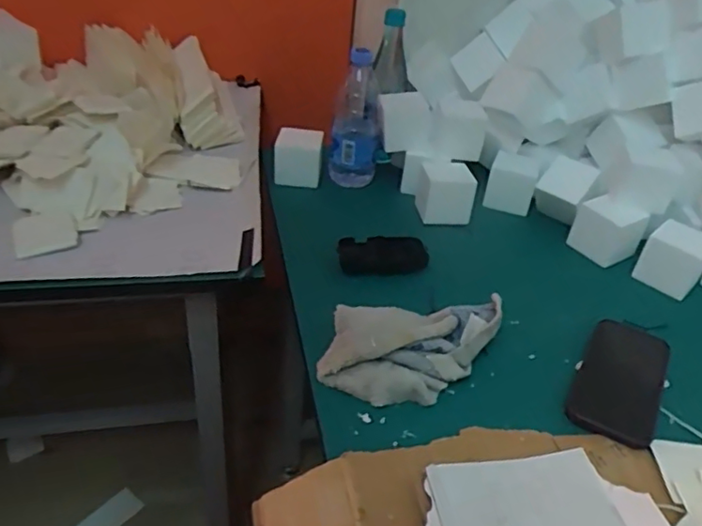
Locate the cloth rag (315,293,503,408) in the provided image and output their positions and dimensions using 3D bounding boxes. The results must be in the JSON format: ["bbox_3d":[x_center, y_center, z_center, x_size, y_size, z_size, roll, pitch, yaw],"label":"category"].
[{"bbox_3d":[0.067,0.084,0.601,0.201,0.050,0.104,-7,37,-18],"label":"cloth rag"}]

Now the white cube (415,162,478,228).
[{"bbox_3d":[0.133,-0.099,0.846,0.070,0.070,0.074,3,35,-5],"label":"white cube"}]

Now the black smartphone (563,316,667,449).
[{"bbox_3d":[0.277,0.116,0.612,0.079,0.014,0.169,22,36,21],"label":"black smartphone"}]

